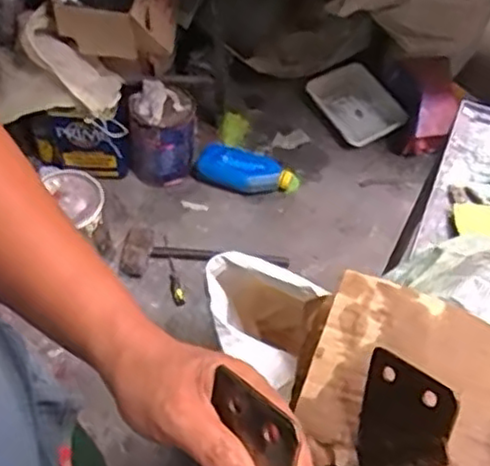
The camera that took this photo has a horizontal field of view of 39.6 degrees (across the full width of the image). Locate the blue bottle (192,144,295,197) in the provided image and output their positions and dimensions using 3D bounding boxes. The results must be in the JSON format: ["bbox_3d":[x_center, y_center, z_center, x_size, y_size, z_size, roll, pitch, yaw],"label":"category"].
[{"bbox_3d":[-0.006,-0.157,1.800,0.248,0.091,0.106,12,57,9],"label":"blue bottle"}]

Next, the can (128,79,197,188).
[{"bbox_3d":[-0.211,-0.256,1.747,0.163,0.197,0.188,-2,56,0],"label":"can"}]

